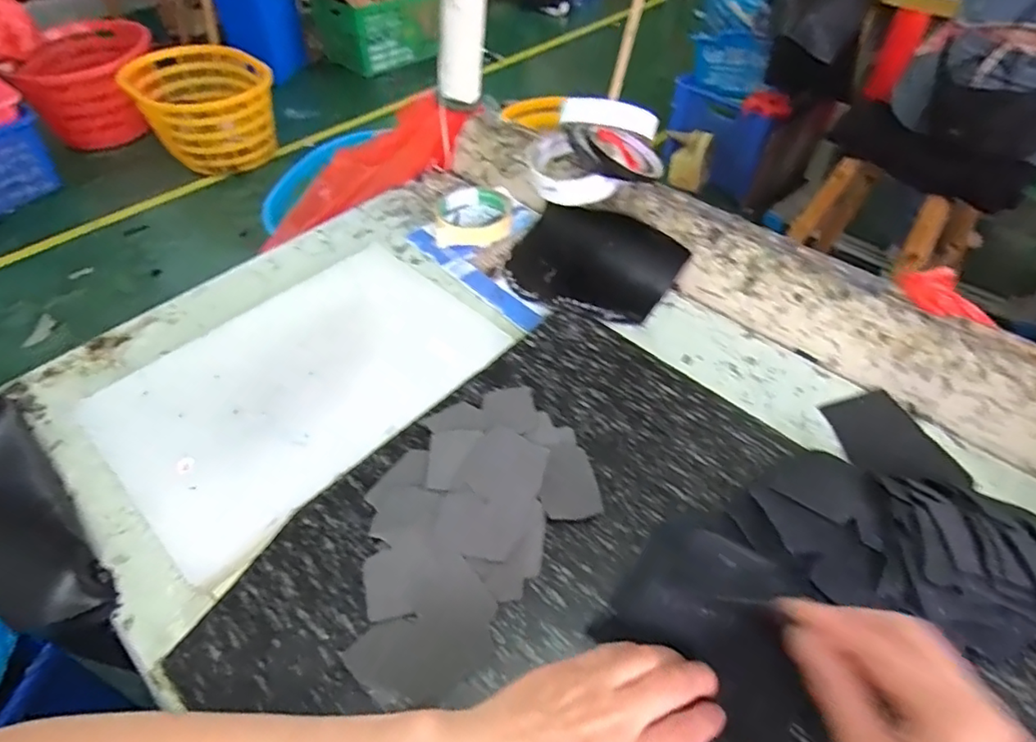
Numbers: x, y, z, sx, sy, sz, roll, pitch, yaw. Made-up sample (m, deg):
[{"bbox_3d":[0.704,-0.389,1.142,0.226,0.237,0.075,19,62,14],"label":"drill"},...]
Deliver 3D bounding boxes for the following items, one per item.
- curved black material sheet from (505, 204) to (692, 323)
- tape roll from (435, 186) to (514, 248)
[{"bbox_3d":[0.072,-0.113,0.586,0.169,0.041,0.137,27,53,21],"label":"curved black material sheet"},{"bbox_3d":[-0.050,-0.181,0.657,0.087,0.023,0.095,1,48,-1],"label":"tape roll"}]

